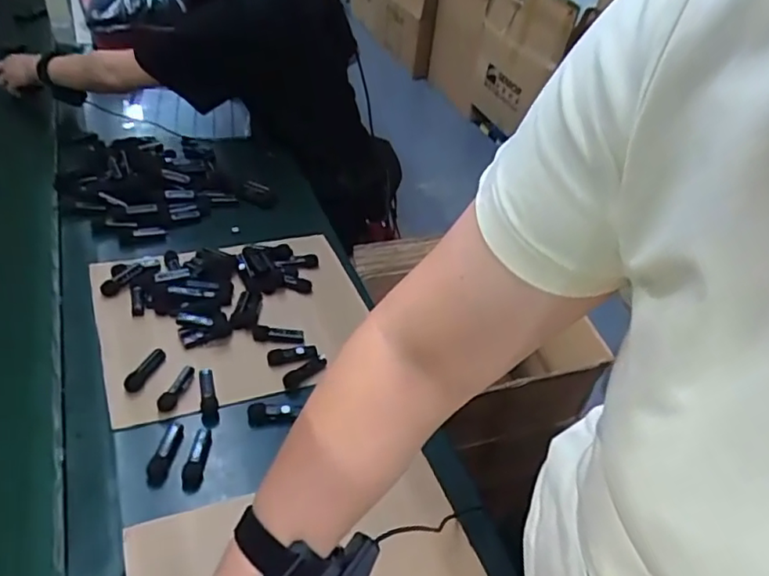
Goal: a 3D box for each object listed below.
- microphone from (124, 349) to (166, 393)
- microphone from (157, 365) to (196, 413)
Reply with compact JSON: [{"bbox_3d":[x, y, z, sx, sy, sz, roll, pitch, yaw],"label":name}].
[{"bbox_3d":[-0.282,0.098,0.714,0.020,0.016,0.064,21,42,15],"label":"microphone"},{"bbox_3d":[-0.242,0.118,0.704,0.020,0.014,0.062,15,41,8],"label":"microphone"}]

